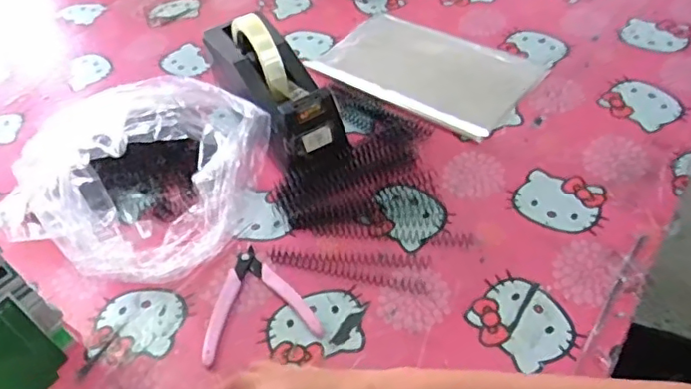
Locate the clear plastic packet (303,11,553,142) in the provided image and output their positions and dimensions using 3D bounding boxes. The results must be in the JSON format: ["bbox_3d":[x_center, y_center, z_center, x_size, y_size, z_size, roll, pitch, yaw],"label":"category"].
[{"bbox_3d":[0.092,-0.155,0.713,0.255,0.014,0.158,23,55,25],"label":"clear plastic packet"}]

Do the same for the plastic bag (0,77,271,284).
[{"bbox_3d":[-0.188,-0.013,0.554,0.181,0.119,0.188,19,53,23],"label":"plastic bag"}]

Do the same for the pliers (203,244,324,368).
[{"bbox_3d":[-0.079,0.091,0.519,0.099,0.010,0.107,-12,47,-4],"label":"pliers"}]

